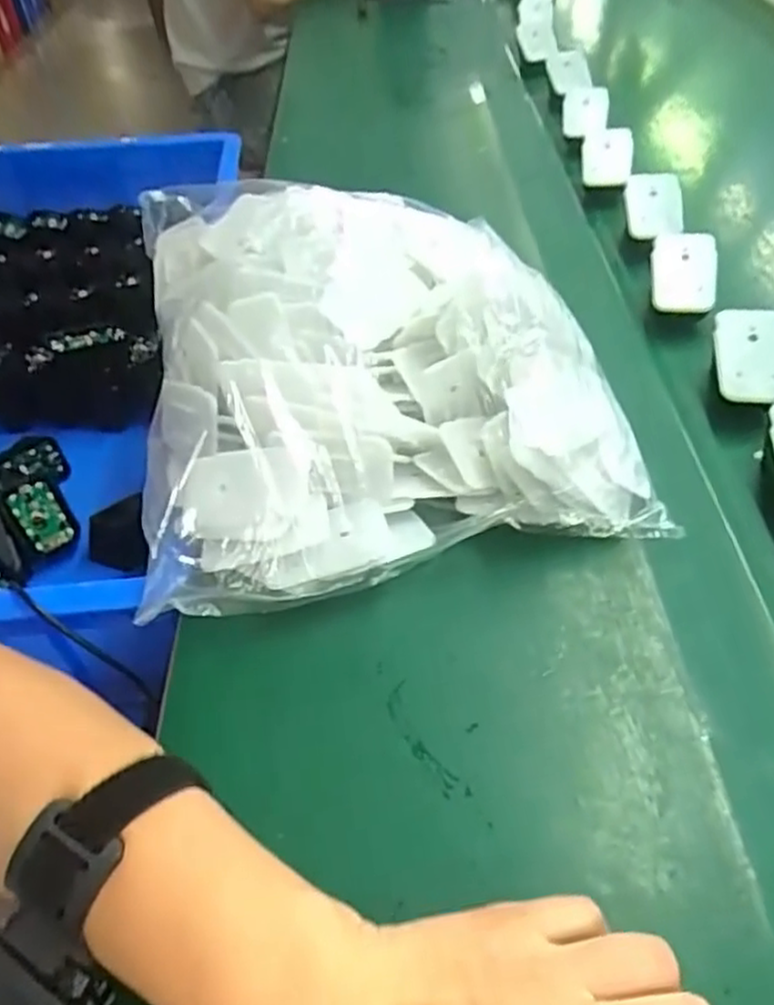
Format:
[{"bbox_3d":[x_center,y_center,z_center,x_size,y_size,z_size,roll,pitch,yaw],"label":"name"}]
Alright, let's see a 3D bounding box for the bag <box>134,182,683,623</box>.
[{"bbox_3d":[-0.015,-0.104,0.469,0.281,0.106,0.338,-10,47,-4],"label":"bag"}]

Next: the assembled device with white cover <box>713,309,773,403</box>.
[{"bbox_3d":[0.231,-0.093,0.457,0.044,0.011,0.061,0,76,14],"label":"assembled device with white cover"}]

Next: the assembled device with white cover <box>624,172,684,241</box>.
[{"bbox_3d":[0.218,-0.244,0.594,0.045,0.014,0.060,0,77,4],"label":"assembled device with white cover"}]

